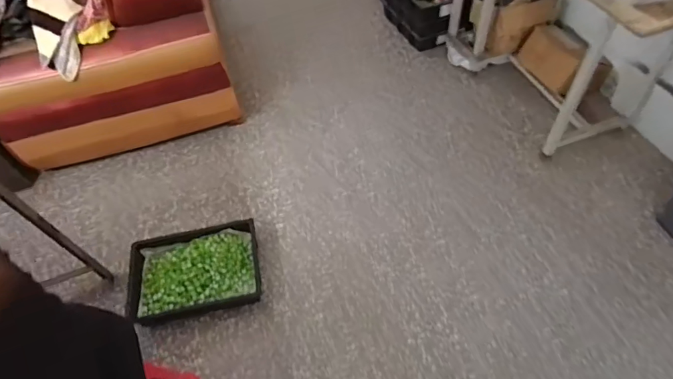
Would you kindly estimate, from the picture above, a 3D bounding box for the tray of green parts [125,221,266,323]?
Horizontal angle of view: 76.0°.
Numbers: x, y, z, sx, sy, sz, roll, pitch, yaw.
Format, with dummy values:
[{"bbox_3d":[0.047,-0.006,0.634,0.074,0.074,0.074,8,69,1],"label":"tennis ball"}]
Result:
[{"bbox_3d":[-0.502,0.276,1.526,0.447,0.072,0.325,-12,53,-5],"label":"tray of green parts"}]

